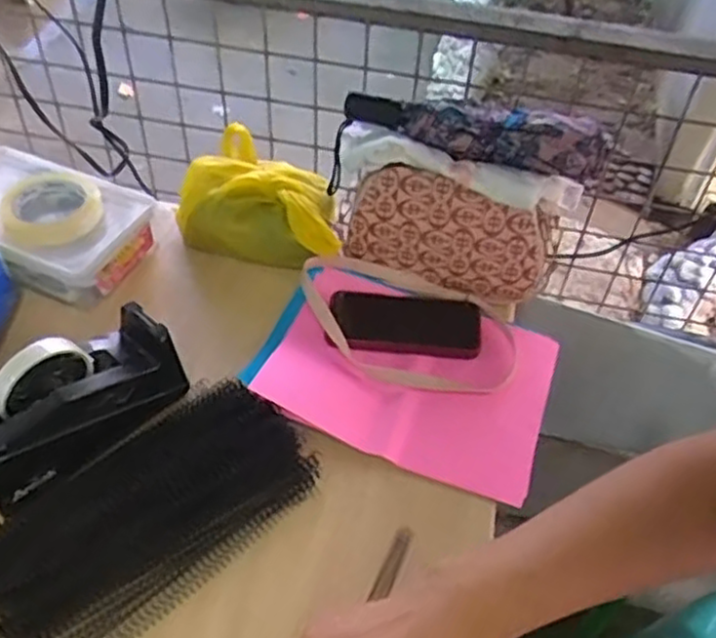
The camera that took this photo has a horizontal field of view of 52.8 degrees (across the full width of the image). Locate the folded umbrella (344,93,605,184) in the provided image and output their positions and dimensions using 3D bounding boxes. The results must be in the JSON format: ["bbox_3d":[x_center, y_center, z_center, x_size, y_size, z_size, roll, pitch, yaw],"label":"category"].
[{"bbox_3d":[0.115,-0.188,0.723,0.263,0.047,0.053,10,47,5],"label":"folded umbrella"}]

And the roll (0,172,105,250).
[{"bbox_3d":[-0.340,-0.131,0.802,0.101,0.033,0.109,2,47,-2],"label":"roll"}]

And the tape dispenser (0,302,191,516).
[{"bbox_3d":[-0.250,0.074,0.637,0.080,0.102,0.193,33,53,24],"label":"tape dispenser"}]

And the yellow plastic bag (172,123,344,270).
[{"bbox_3d":[-0.108,-0.136,0.842,0.201,0.092,0.117,15,48,10],"label":"yellow plastic bag"}]

